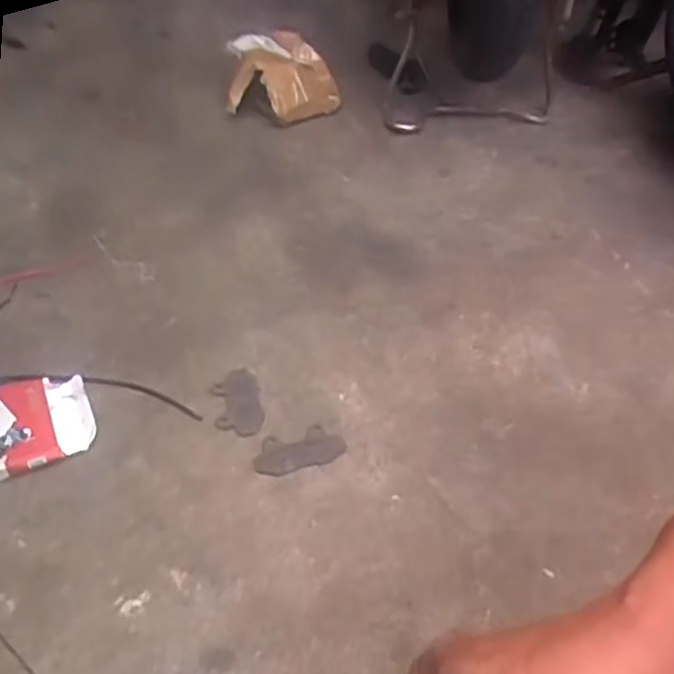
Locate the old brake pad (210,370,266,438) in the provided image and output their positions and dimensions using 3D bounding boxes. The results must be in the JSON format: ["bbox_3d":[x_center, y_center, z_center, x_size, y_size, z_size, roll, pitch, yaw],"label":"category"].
[{"bbox_3d":[-0.086,0.057,0.611,0.041,0.007,0.074,-9,43,-10],"label":"old brake pad"}]

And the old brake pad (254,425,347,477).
[{"bbox_3d":[-0.032,0.092,0.580,0.075,0.005,0.039,-13,44,-14],"label":"old brake pad"}]

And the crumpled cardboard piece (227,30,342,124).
[{"bbox_3d":[-0.078,-0.383,1.018,0.156,0.083,0.181,-4,43,-5],"label":"crumpled cardboard piece"}]

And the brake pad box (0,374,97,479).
[{"bbox_3d":[-0.267,0.074,0.583,0.120,0.025,0.098,-18,45,-18],"label":"brake pad box"}]

